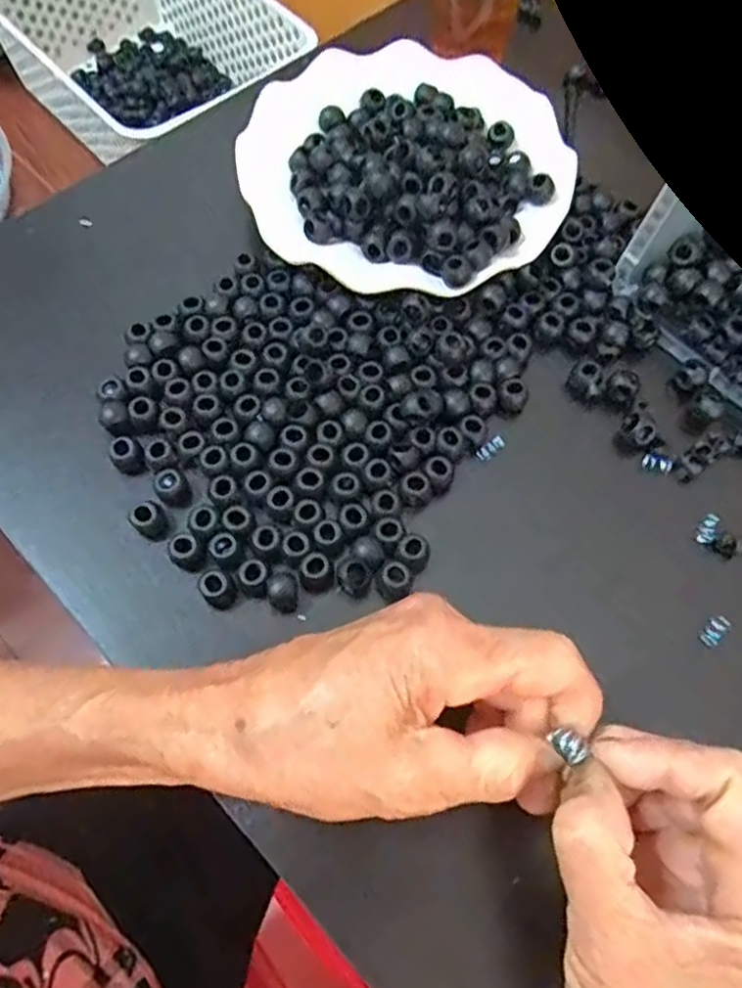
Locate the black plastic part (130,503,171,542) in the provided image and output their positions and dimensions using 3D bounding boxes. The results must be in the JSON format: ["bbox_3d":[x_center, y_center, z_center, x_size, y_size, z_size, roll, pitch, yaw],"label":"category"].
[{"bbox_3d":[-0.098,0.013,0.304,0.014,0.020,0.012,-32,71,-14],"label":"black plastic part"}]

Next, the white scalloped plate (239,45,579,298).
[{"bbox_3d":[0.021,-0.186,0.372,0.171,0.031,0.169,0,66,-1],"label":"white scalloped plate"}]

